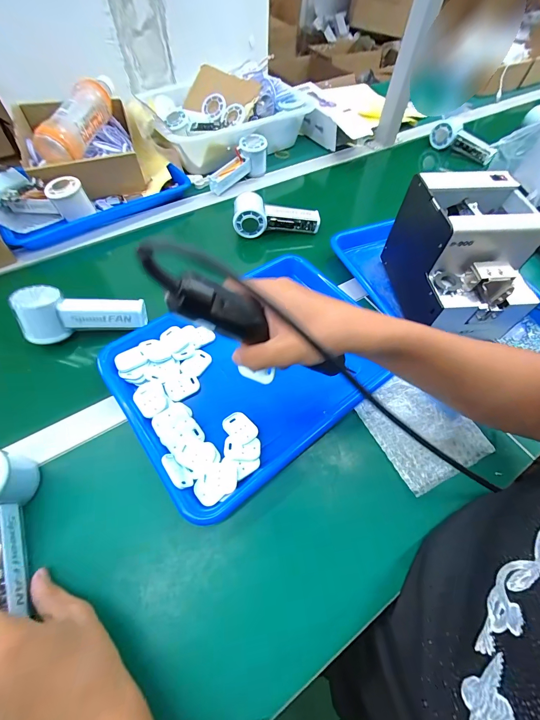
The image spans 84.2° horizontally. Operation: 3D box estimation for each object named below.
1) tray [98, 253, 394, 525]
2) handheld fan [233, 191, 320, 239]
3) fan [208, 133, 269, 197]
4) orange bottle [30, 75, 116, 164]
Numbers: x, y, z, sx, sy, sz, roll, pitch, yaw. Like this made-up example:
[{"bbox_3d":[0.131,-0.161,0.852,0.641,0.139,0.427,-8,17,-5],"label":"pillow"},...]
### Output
[{"bbox_3d":[-0.030,-0.002,0.381,0.306,0.035,0.256,-34,64,-21],"label":"tray"},{"bbox_3d":[0.011,-0.255,0.532,0.146,0.057,0.060,-2,58,-3],"label":"handheld fan"},{"bbox_3d":[-0.062,-0.391,0.598,0.048,0.061,0.144,37,64,20],"label":"fan"},{"bbox_3d":[-0.339,-0.444,0.532,0.057,0.059,0.208,6,58,2],"label":"orange bottle"}]

